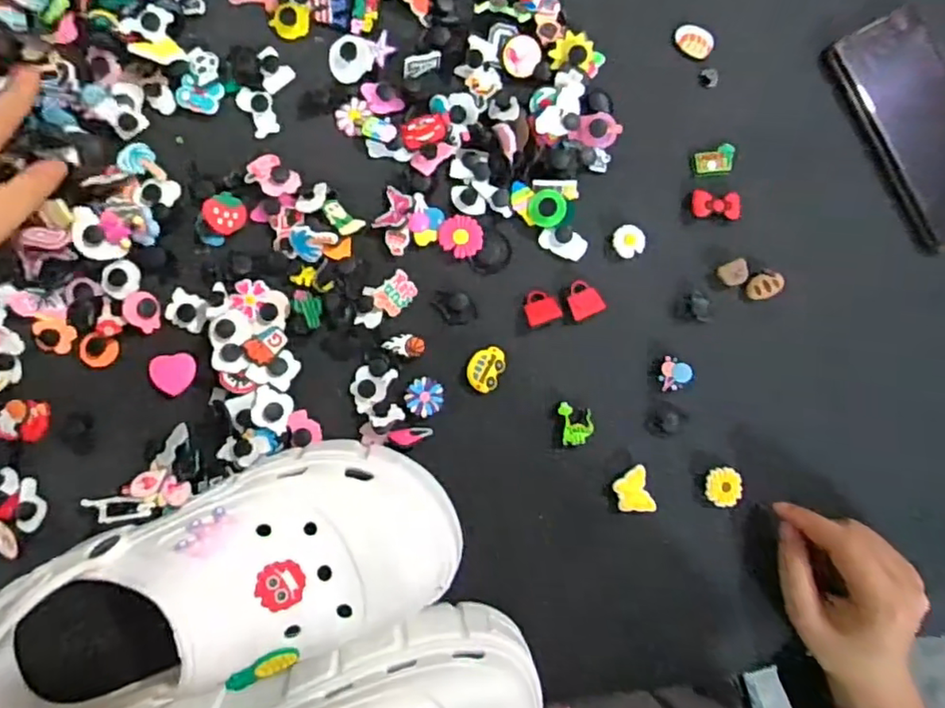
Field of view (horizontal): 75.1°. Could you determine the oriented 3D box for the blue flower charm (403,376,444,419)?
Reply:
[{"bbox_3d":[-0.031,0.028,0.394,0.024,0.004,0.024,0,90,-4],"label":"blue flower charm"}]

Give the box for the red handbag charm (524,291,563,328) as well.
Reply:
[{"bbox_3d":[0.045,-0.031,0.400,0.022,0.004,0.022,-20,91,-4],"label":"red handbag charm"}]

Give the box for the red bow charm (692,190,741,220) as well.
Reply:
[{"bbox_3d":[0.164,-0.100,0.411,0.030,0.008,0.019,8,89,-4],"label":"red bow charm"}]

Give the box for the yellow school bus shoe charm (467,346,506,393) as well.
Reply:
[{"bbox_3d":[0.008,0.010,0.398,0.022,0.004,0.029,24,88,-3],"label":"yellow school bus shoe charm"}]

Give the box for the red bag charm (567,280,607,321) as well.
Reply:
[{"bbox_3d":[0.073,-0.036,0.402,0.023,0.004,0.025,-24,91,-4],"label":"red bag charm"}]

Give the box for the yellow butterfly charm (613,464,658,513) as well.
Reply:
[{"bbox_3d":[0.105,0.090,0.399,0.023,0.004,0.029,-16,91,-4],"label":"yellow butterfly charm"}]

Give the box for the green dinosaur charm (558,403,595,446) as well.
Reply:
[{"bbox_3d":[0.068,0.045,0.400,0.020,0.006,0.028,-8,90,-4],"label":"green dinosaur charm"}]

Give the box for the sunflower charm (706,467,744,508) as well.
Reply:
[{"bbox_3d":[0.166,0.088,0.403,0.025,0.004,0.025,-6,90,-4],"label":"sunflower charm"}]

